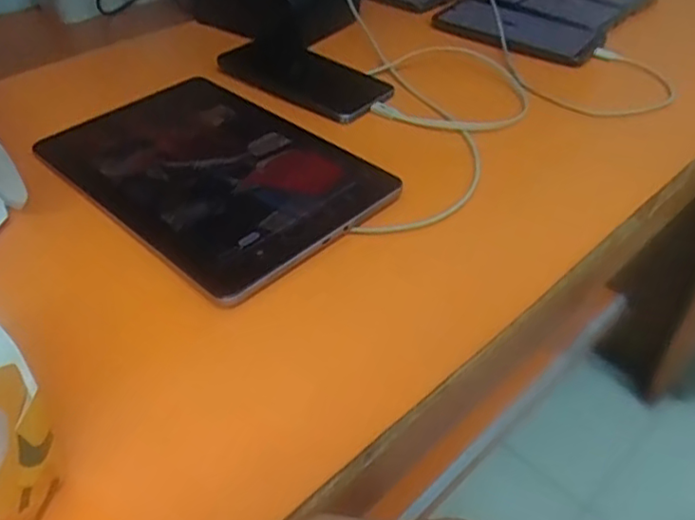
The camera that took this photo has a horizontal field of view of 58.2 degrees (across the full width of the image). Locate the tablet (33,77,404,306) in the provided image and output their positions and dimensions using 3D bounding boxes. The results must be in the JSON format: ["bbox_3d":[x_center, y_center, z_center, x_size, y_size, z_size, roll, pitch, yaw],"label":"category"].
[{"bbox_3d":[-0.100,-0.069,0.470,0.244,0.013,0.167,34,54,30],"label":"tablet"}]

